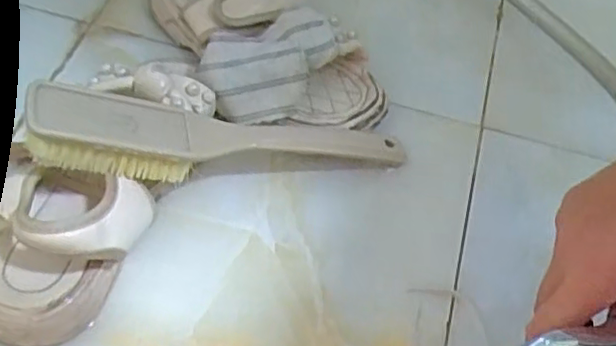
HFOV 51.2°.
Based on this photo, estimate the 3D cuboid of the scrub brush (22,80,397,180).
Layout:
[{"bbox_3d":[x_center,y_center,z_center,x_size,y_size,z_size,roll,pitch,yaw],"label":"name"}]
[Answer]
[{"bbox_3d":[-0.044,-0.021,0.383,0.225,0.033,0.039,2,53,-27],"label":"scrub brush"}]

